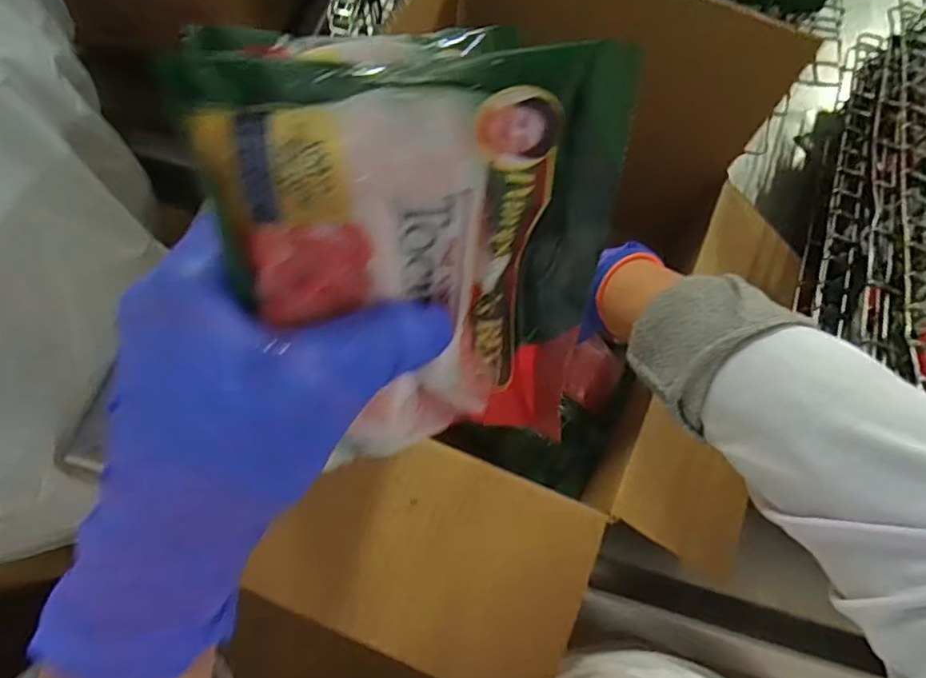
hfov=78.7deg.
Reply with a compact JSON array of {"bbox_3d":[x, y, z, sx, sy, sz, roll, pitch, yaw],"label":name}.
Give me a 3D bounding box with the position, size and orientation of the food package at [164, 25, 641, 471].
[{"bbox_3d":[-0.011,-0.016,0.182,0.119,0.143,0.019,-8,39,-18],"label":"food package"}]

